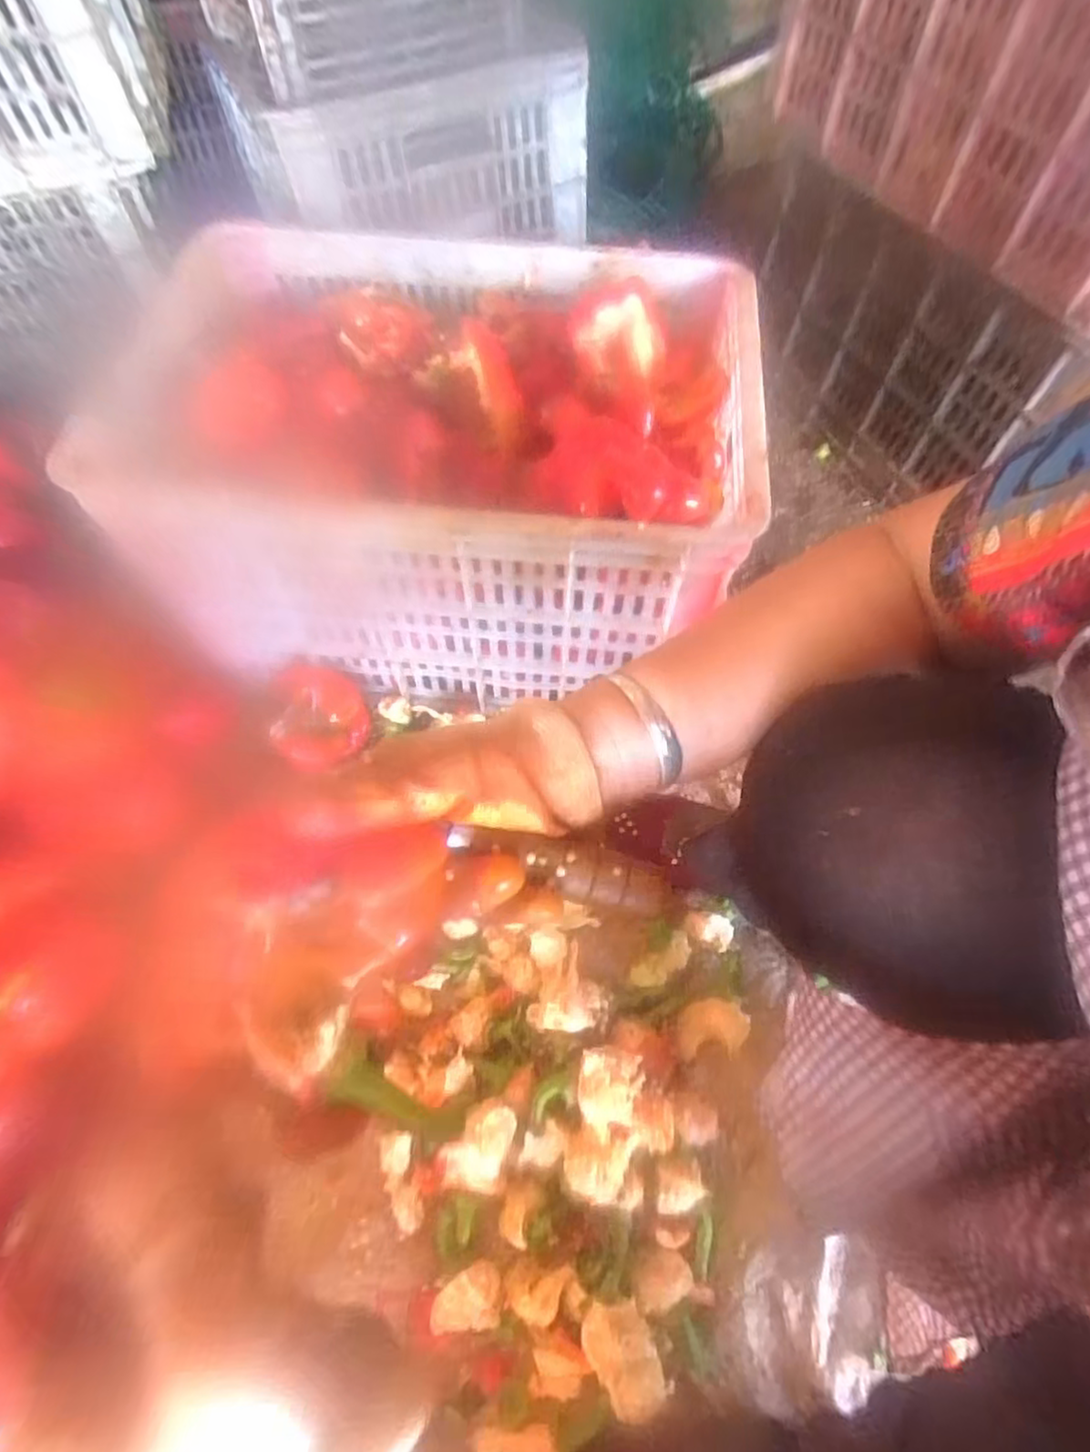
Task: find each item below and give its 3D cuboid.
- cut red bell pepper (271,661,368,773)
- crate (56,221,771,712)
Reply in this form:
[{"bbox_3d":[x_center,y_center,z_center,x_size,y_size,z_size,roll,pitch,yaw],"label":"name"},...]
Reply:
[{"bbox_3d":[-0.218,-0.001,0.661,0.080,0.065,0.090,-3,62,-2],"label":"cut red bell pepper"},{"bbox_3d":[-0.071,-0.243,0.664,0.476,0.279,0.364,5,62,3],"label":"crate"}]

